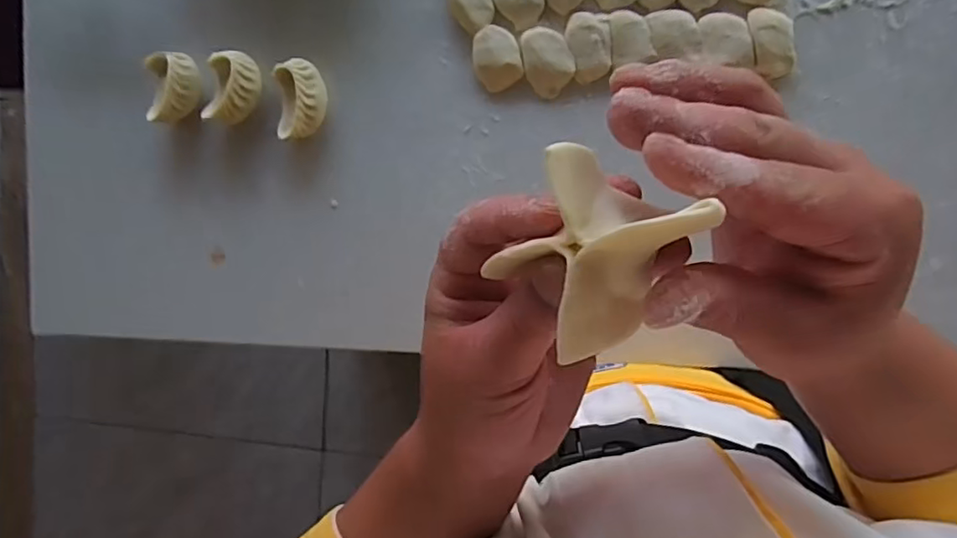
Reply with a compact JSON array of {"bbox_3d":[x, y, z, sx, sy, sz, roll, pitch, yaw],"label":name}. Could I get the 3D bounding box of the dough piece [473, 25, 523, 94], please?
[{"bbox_3d":[0.015,-0.183,0.522,0.040,0.016,0.051,-28,90,9],"label":"dough piece"}]

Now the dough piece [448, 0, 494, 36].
[{"bbox_3d":[-0.007,-0.232,0.521,0.036,0.020,0.052,-30,90,9],"label":"dough piece"}]

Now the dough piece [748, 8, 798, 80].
[{"bbox_3d":[0.238,-0.184,0.490,0.031,0.020,0.057,-10,93,9],"label":"dough piece"}]

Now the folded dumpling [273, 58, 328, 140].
[{"bbox_3d":[-0.159,-0.152,0.544,0.040,0.032,0.068,5,95,7],"label":"folded dumpling"}]

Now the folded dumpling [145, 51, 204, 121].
[{"bbox_3d":[-0.279,-0.166,0.555,0.040,0.031,0.062,9,96,7],"label":"folded dumpling"}]

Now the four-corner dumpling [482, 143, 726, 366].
[{"bbox_3d":[0.033,-0.003,0.183,0.049,0.026,0.056,26,98,5],"label":"four-corner dumpling"}]

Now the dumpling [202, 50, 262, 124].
[{"bbox_3d":[-0.222,-0.165,0.549,0.038,0.033,0.061,8,96,7],"label":"dumpling"}]

